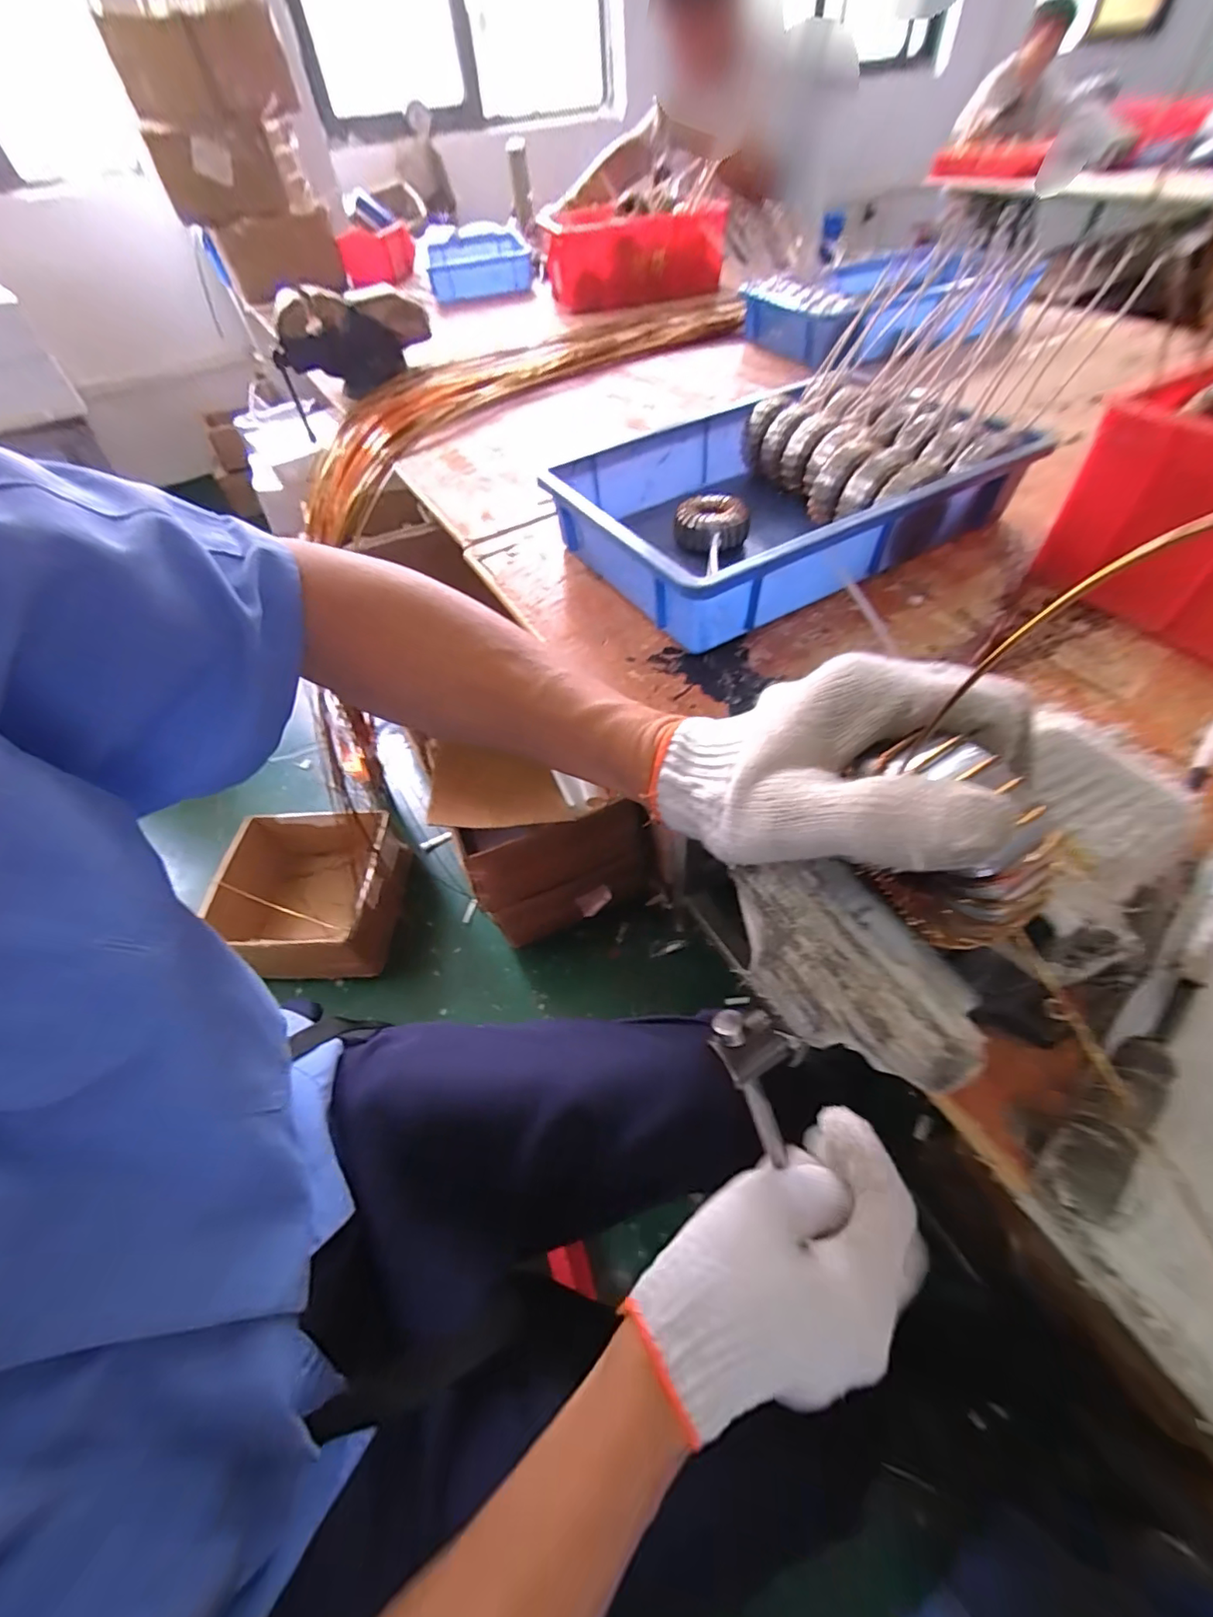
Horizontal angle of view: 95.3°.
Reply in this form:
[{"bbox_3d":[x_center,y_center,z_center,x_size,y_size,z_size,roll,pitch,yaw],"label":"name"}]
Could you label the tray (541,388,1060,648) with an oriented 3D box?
[{"bbox_3d":[0.163,-0.319,0.579,0.385,0.088,0.295,-26,55,-13],"label":"tray"}]

